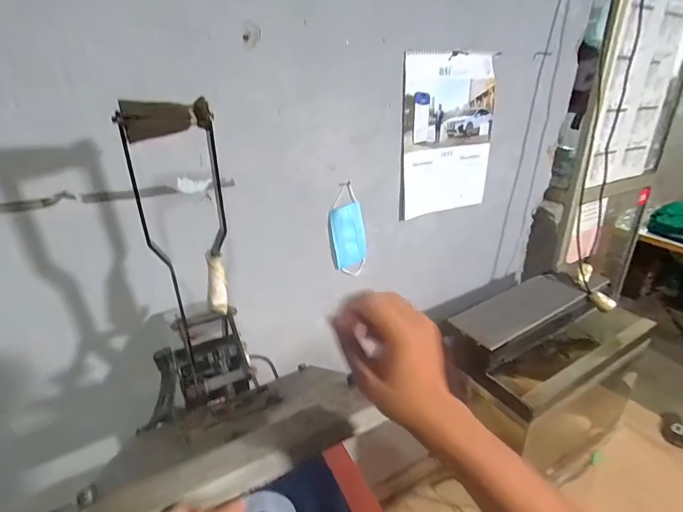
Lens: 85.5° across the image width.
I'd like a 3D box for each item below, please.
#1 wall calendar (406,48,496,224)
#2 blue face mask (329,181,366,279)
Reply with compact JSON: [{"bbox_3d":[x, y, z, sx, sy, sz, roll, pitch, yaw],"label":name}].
[{"bbox_3d":[0.298,-0.323,1.016,0.299,0.399,0.043,-15,28,-26],"label":"wall calendar"},{"bbox_3d":[0.018,-0.058,0.968,0.087,0.245,0.028,-18,24,-18],"label":"blue face mask"}]

